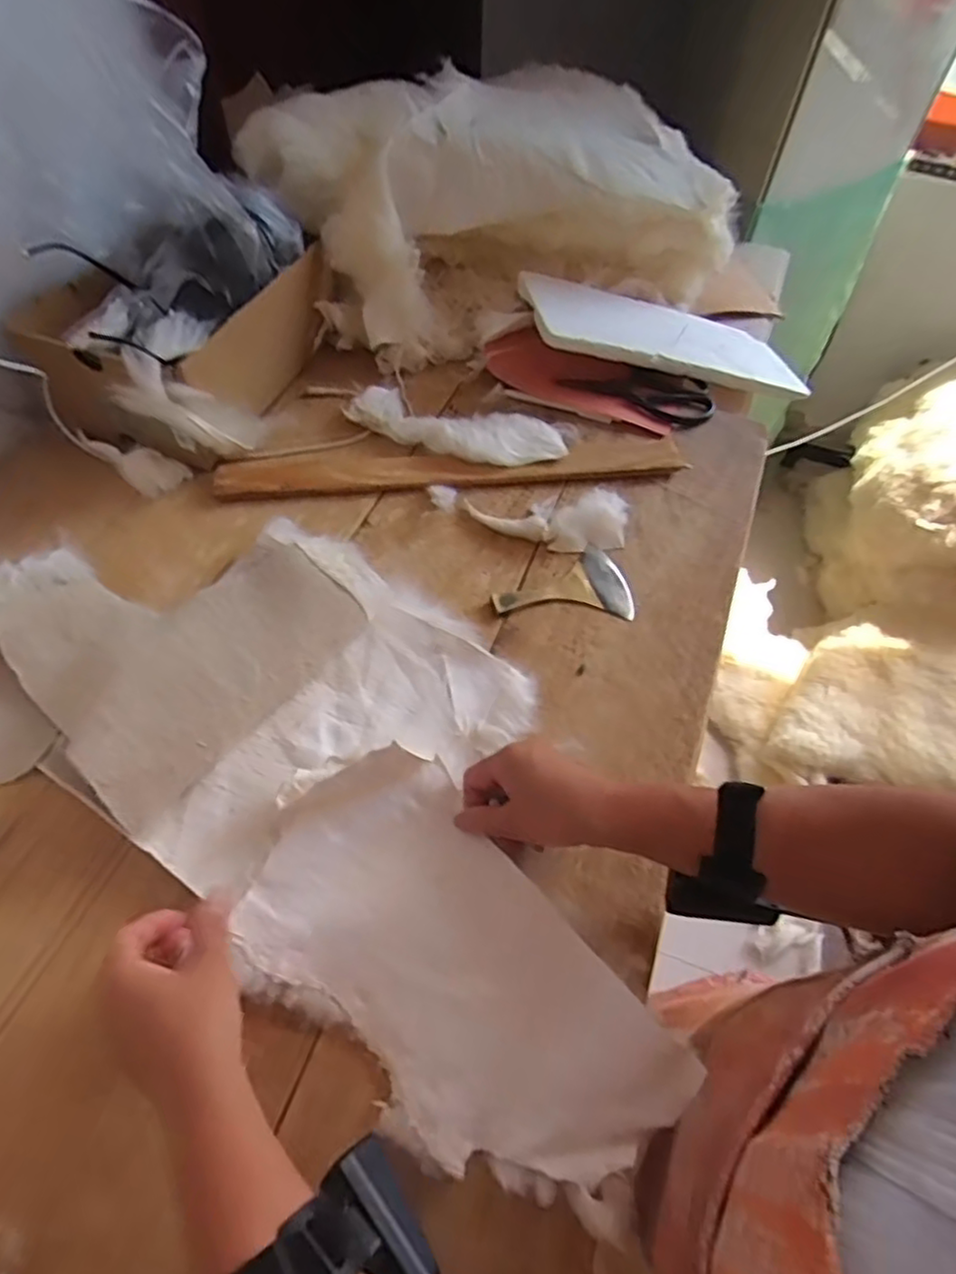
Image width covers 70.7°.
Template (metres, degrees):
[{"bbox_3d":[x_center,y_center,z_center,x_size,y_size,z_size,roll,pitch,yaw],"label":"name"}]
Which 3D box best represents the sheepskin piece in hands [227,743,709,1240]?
[{"bbox_3d":[-0.021,0.213,0.429,0.161,0.043,0.288,-35,65,-25],"label":"sheepskin piece in hands"}]

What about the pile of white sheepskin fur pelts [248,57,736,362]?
[{"bbox_3d":[0.027,-0.556,0.860,0.551,0.194,0.287,-26,61,-20],"label":"pile of white sheepskin fur pelts"}]

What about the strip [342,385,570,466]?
[{"bbox_3d":[-0.027,-0.235,0.749,0.244,0.025,0.090,14,55,5],"label":"strip"}]

